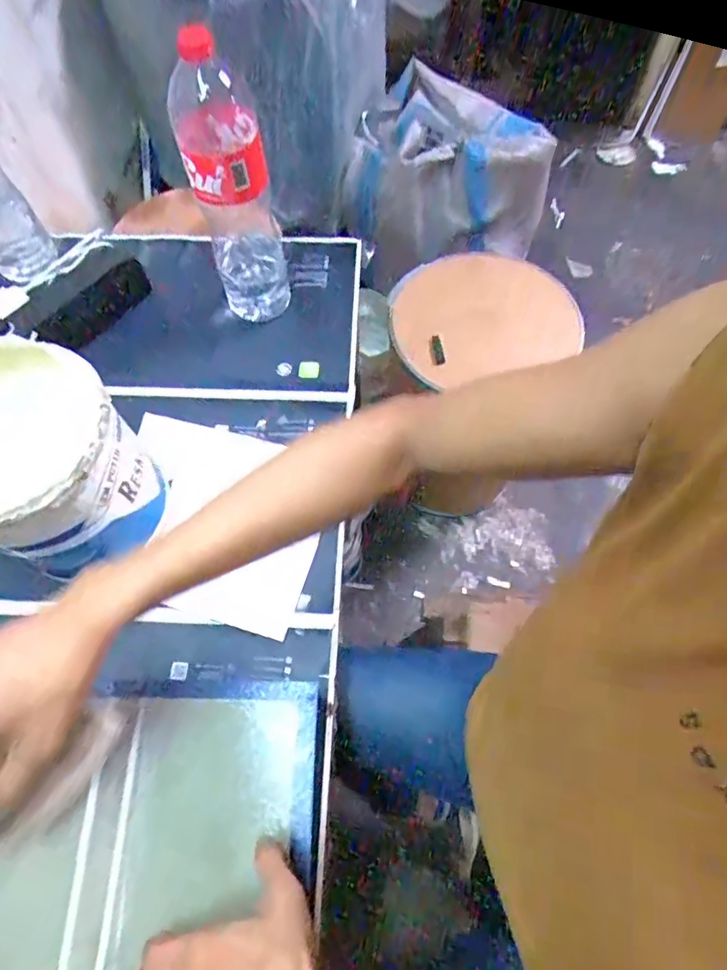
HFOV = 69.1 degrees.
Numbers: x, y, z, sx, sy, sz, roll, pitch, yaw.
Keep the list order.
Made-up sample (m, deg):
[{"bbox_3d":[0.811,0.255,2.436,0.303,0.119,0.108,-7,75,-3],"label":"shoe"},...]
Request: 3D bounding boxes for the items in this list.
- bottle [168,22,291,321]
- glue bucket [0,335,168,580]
[{"bbox_3d":[-0.142,-0.316,0.585,0.084,0.292,0.091,-12,65,-5],"label":"bottle"},{"bbox_3d":[-0.317,-0.012,0.523,0.196,0.183,0.177,15,66,7],"label":"glue bucket"}]

